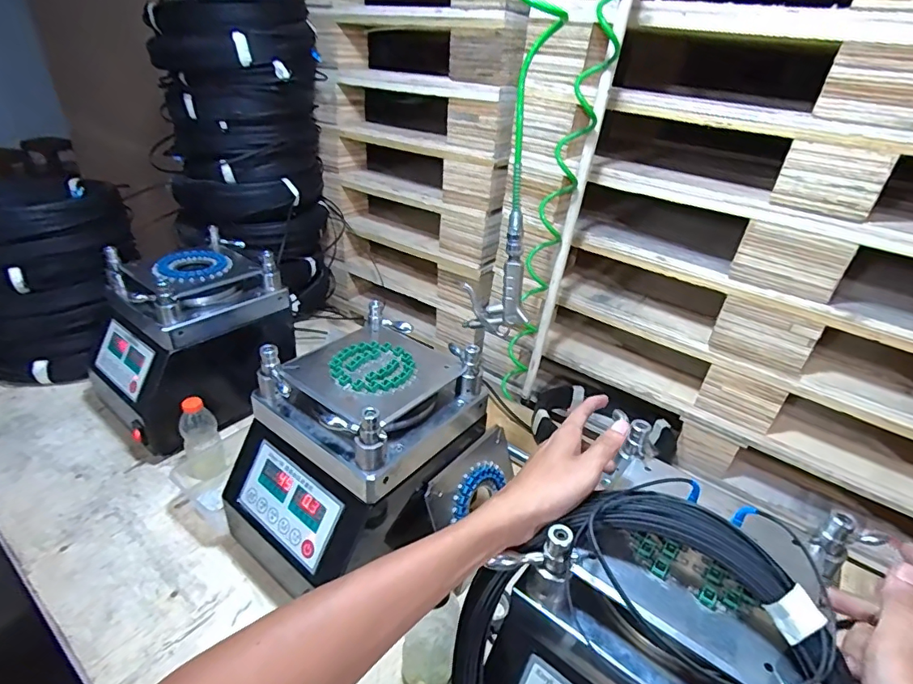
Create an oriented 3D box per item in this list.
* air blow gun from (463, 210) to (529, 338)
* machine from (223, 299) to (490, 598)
[{"bbox_3d":[0.058,-0.089,0.663,0.086,0.170,0.023,11,32,11],"label":"air blow gun"},{"bbox_3d":[-0.130,0.141,0.642,0.217,0.242,0.274,27,38,33],"label":"machine"}]

